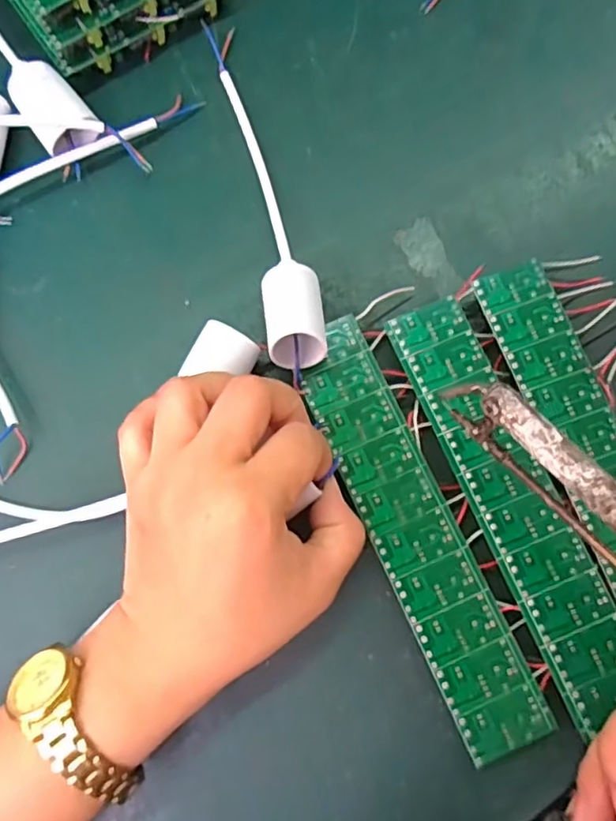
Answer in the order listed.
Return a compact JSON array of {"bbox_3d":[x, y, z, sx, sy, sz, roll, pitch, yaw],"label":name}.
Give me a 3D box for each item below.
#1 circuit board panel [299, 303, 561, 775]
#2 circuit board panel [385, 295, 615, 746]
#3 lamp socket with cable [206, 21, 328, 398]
[{"bbox_3d":[0.047,0.052,0.280,0.037,0.004,0.196,-23,77,-5],"label":"circuit board panel"},{"bbox_3d":[0.093,0.038,0.282,0.037,0.006,0.194,-22,78,-6],"label":"circuit board panel"},{"bbox_3d":[-0.023,-0.116,0.315,0.027,0.040,0.212,-12,77,-3],"label":"lamp socket with cable"}]

